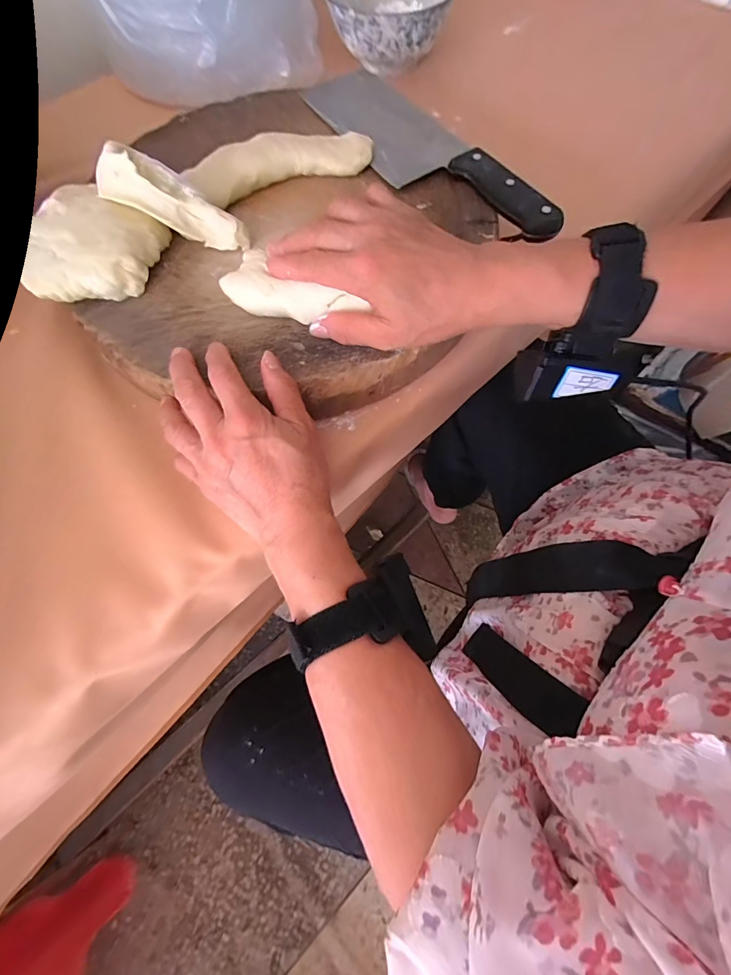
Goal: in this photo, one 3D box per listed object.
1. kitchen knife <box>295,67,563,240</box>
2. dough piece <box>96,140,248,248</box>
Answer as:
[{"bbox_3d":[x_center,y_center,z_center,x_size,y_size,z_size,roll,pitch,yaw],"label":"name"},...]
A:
[{"bbox_3d":[0.046,-0.293,0.338,0.075,0.017,0.277,-31,71,-10],"label":"kitchen knife"},{"bbox_3d":[-0.142,-0.215,0.295,0.106,0.026,0.035,21,68,-18],"label":"dough piece"}]

